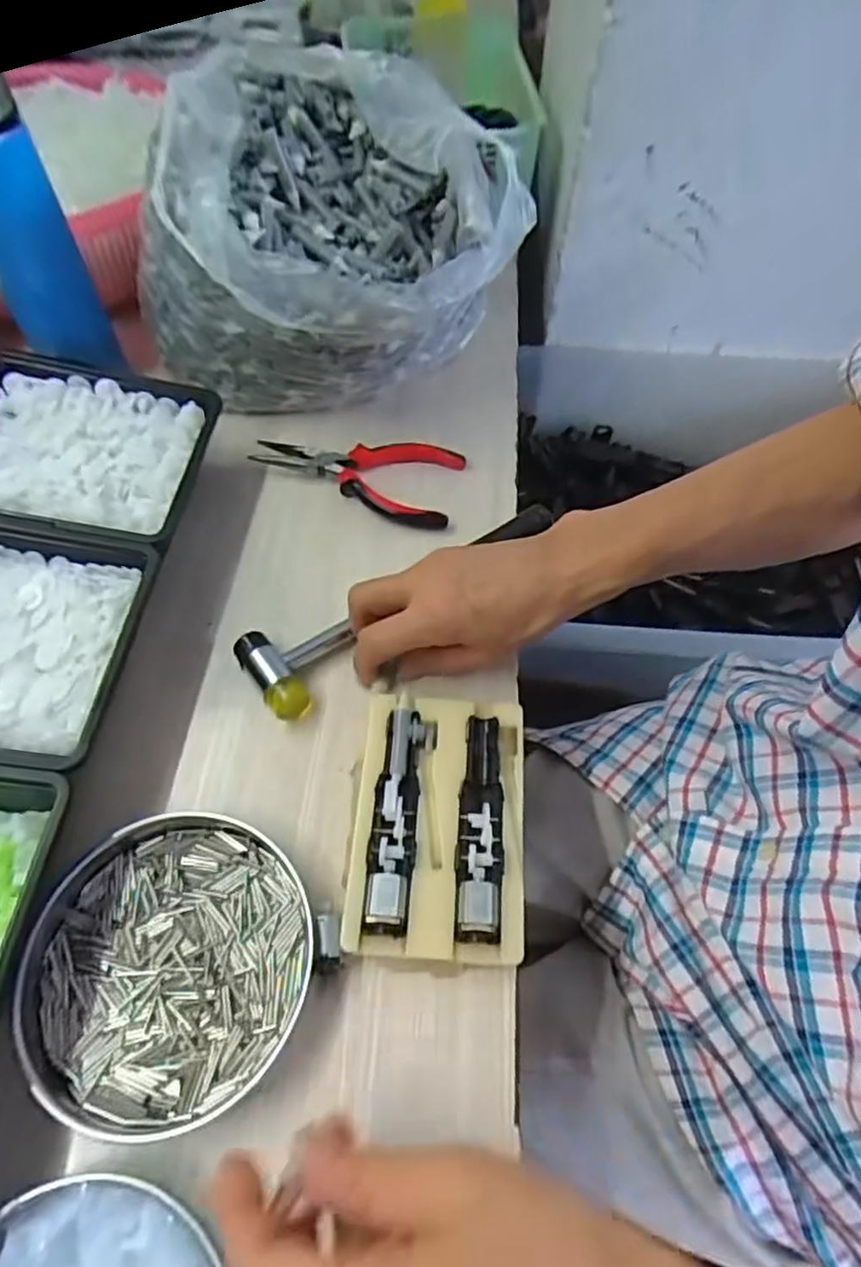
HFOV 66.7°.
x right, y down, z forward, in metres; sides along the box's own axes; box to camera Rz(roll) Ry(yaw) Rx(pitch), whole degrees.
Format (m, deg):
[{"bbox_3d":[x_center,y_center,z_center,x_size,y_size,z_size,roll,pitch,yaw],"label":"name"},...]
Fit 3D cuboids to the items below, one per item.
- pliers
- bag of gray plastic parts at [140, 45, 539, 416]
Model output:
[{"bbox_3d":[-0.058,-0.122,0.496,0.155,0.023,0.072,11,58,6],"label":"pliers"},{"bbox_3d":[-0.074,-0.274,0.483,0.227,0.165,0.224,29,61,16],"label":"bag of gray plastic parts"}]

